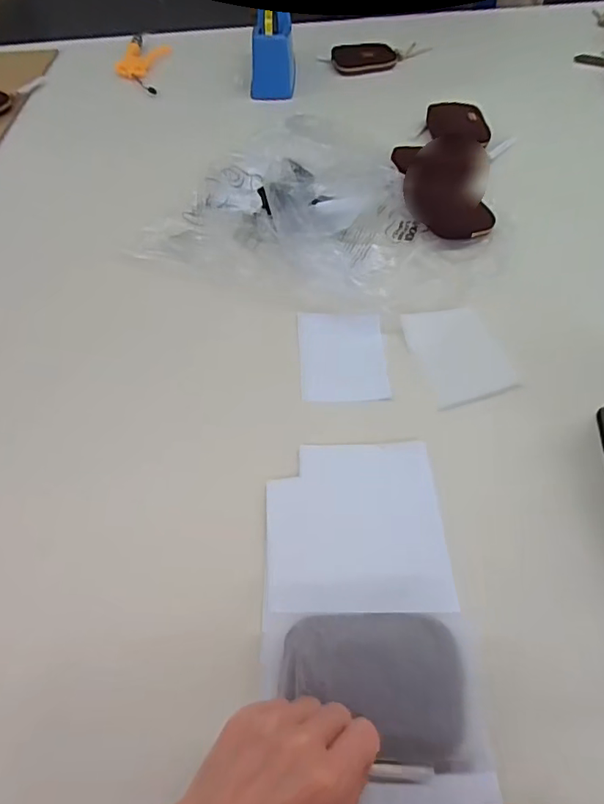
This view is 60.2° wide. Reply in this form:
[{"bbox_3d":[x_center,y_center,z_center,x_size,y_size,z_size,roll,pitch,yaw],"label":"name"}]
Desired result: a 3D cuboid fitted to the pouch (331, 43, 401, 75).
[{"bbox_3d":[0.116,-0.635,0.961,0.120,0.026,0.066,-9,53,-4],"label":"pouch"}]

